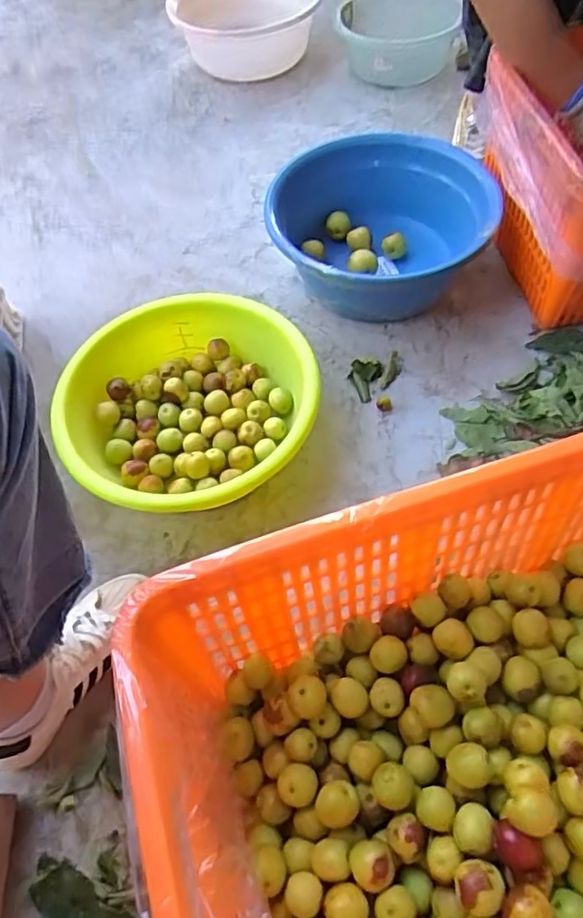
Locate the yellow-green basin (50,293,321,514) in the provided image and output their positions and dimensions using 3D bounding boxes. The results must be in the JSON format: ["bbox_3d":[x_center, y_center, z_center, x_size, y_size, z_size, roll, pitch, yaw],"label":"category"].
[{"bbox_3d":[-0.141,-0.067,0.822,0.311,0.114,0.327,-2,58,3],"label":"yellow-green basin"}]

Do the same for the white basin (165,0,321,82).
[{"bbox_3d":[-0.106,-1.024,1.402,0.332,0.130,0.270,-14,58,-5],"label":"white basin"}]

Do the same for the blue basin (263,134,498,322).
[{"bbox_3d":[0.132,-0.360,0.972,0.309,0.152,0.309,-2,58,3],"label":"blue basin"}]

